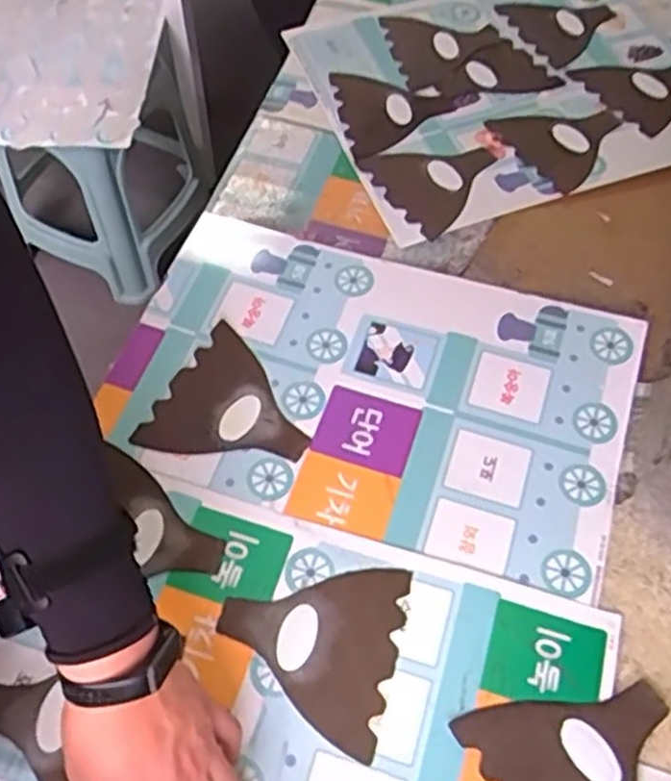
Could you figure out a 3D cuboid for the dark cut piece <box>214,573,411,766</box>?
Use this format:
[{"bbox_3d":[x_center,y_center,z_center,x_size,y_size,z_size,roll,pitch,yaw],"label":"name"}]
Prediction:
[{"bbox_3d":[-0.022,0.187,0.579,0.132,0.004,0.130,15,60,8],"label":"dark cut piece"}]

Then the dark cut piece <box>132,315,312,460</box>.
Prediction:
[{"bbox_3d":[-0.087,0.019,0.682,0.134,0.007,0.136,27,62,14],"label":"dark cut piece"}]

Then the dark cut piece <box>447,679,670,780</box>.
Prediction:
[{"bbox_3d":[0.175,0.255,0.534,0.133,0.008,0.132,-31,64,-18],"label":"dark cut piece"}]

